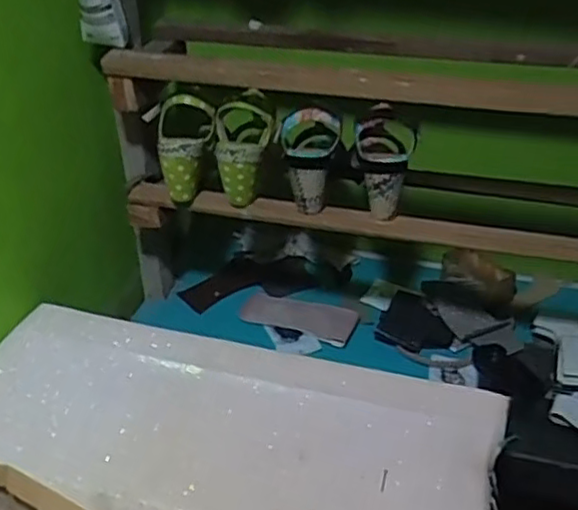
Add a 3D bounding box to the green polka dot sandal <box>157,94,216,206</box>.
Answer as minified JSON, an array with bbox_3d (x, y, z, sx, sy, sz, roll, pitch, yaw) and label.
[{"bbox_3d":[-0.137,-0.143,0.905,0.076,0.139,0.073,-3,33,-4],"label":"green polka dot sandal"}]

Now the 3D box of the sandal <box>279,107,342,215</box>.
[{"bbox_3d":[0.032,-0.126,0.884,0.086,0.140,0.082,-1,33,-1],"label":"sandal"}]

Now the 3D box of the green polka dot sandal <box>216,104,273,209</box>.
[{"bbox_3d":[-0.059,-0.136,0.903,0.077,0.132,0.068,-1,33,-1],"label":"green polka dot sandal"}]

